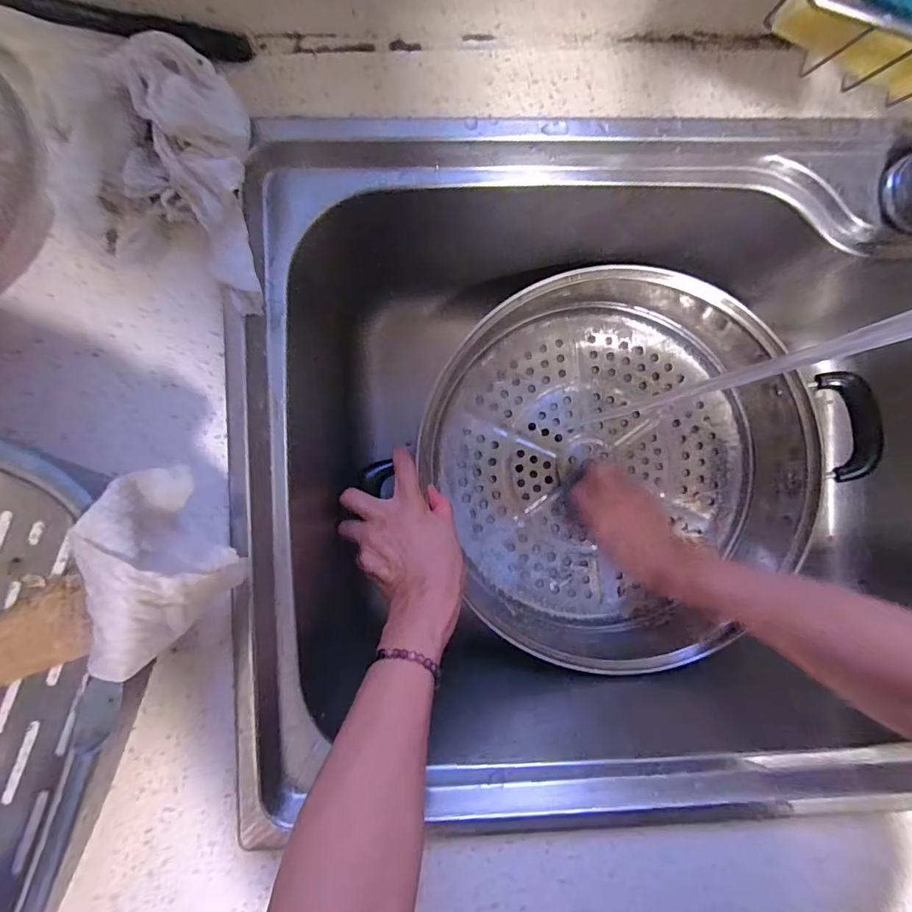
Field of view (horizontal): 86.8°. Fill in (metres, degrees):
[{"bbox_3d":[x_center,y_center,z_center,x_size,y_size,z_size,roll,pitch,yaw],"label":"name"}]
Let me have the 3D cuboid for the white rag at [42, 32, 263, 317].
[{"bbox_3d":[-0.158,-0.165,0.271,0.124,0.055,0.122,22,90,-2],"label":"white rag"}]

